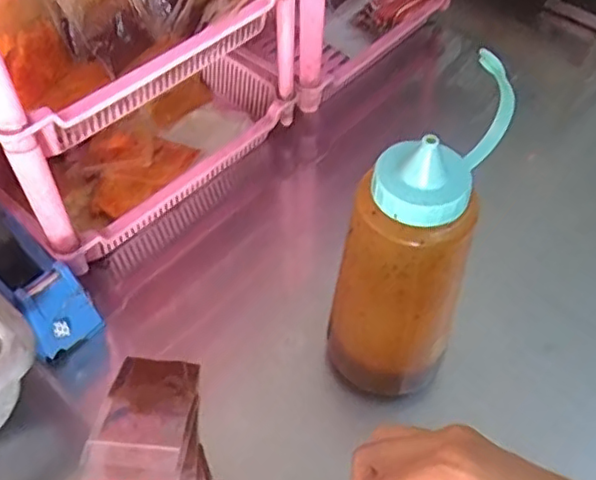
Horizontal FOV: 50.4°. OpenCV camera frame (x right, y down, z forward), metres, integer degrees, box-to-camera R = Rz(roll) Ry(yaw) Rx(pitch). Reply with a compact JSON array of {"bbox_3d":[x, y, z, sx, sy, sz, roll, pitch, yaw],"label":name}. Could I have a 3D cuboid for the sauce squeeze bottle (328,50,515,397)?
[{"bbox_3d":[0.078,0.021,0.449,0.083,0.250,0.098,22,54,16],"label":"sauce squeeze bottle"}]

